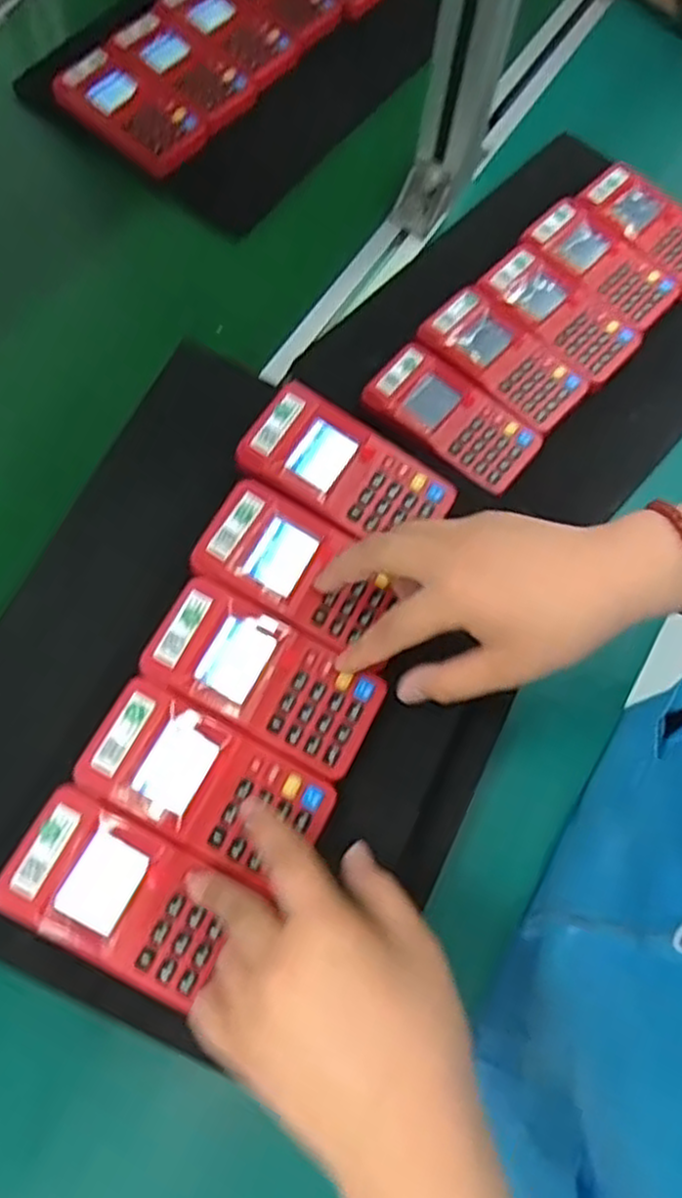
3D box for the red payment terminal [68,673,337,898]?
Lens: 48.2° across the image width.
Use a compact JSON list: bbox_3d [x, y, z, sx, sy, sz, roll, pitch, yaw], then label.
[{"bbox_3d":[-0.067,0.092,0.381,0.118,0.019,0.060,27,73,6],"label":"red payment terminal"}]

